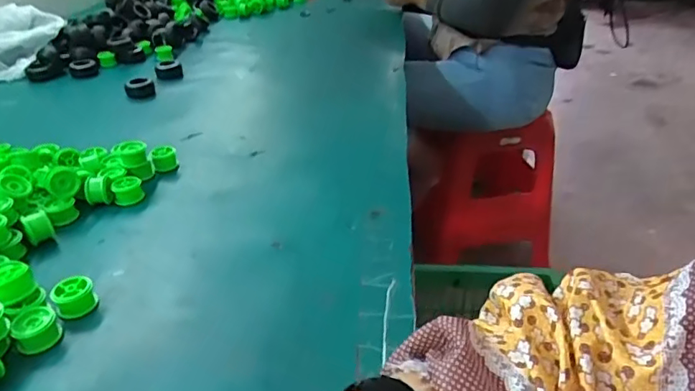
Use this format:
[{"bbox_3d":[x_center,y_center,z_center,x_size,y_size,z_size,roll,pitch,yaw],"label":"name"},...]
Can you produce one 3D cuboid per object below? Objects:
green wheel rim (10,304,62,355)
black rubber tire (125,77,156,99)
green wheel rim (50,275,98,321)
[{"bbox_3d":[-0.256,0.111,0.437,0.032,0.030,0.029,-24,39,-32],"label":"green wheel rim"},{"bbox_3d":[-0.362,-0.187,0.925,0.047,0.020,0.054,-16,35,-23],"label":"black rubber tire"},{"bbox_3d":[-0.242,0.091,0.470,0.033,0.031,0.026,-21,37,-28],"label":"green wheel rim"}]

